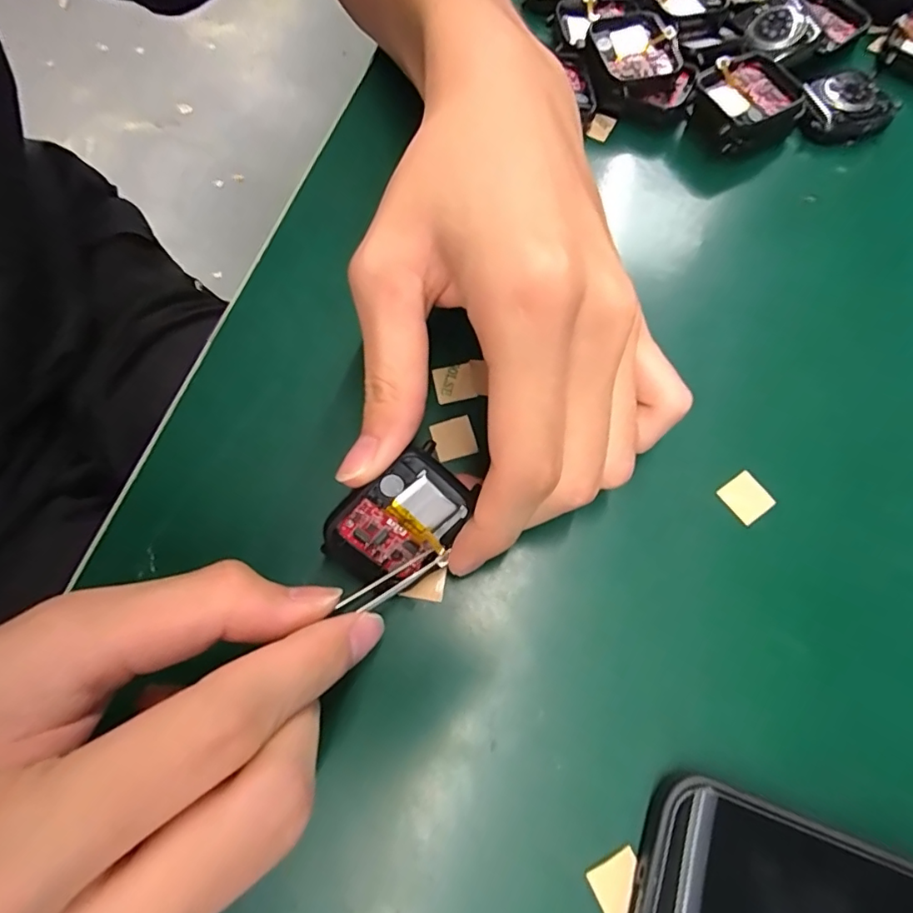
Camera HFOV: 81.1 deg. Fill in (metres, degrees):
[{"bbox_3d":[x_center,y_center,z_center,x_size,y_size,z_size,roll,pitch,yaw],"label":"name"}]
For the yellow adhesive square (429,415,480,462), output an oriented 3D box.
[{"bbox_3d":[-0.001,-0.007,0.199,0.015,0.004,0.015,-13,71,-7],"label":"yellow adhesive square"}]

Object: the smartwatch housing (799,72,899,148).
[{"bbox_3d":[0.183,-0.164,0.254,0.043,0.014,0.038,-42,77,-15],"label":"smartwatch housing"}]

